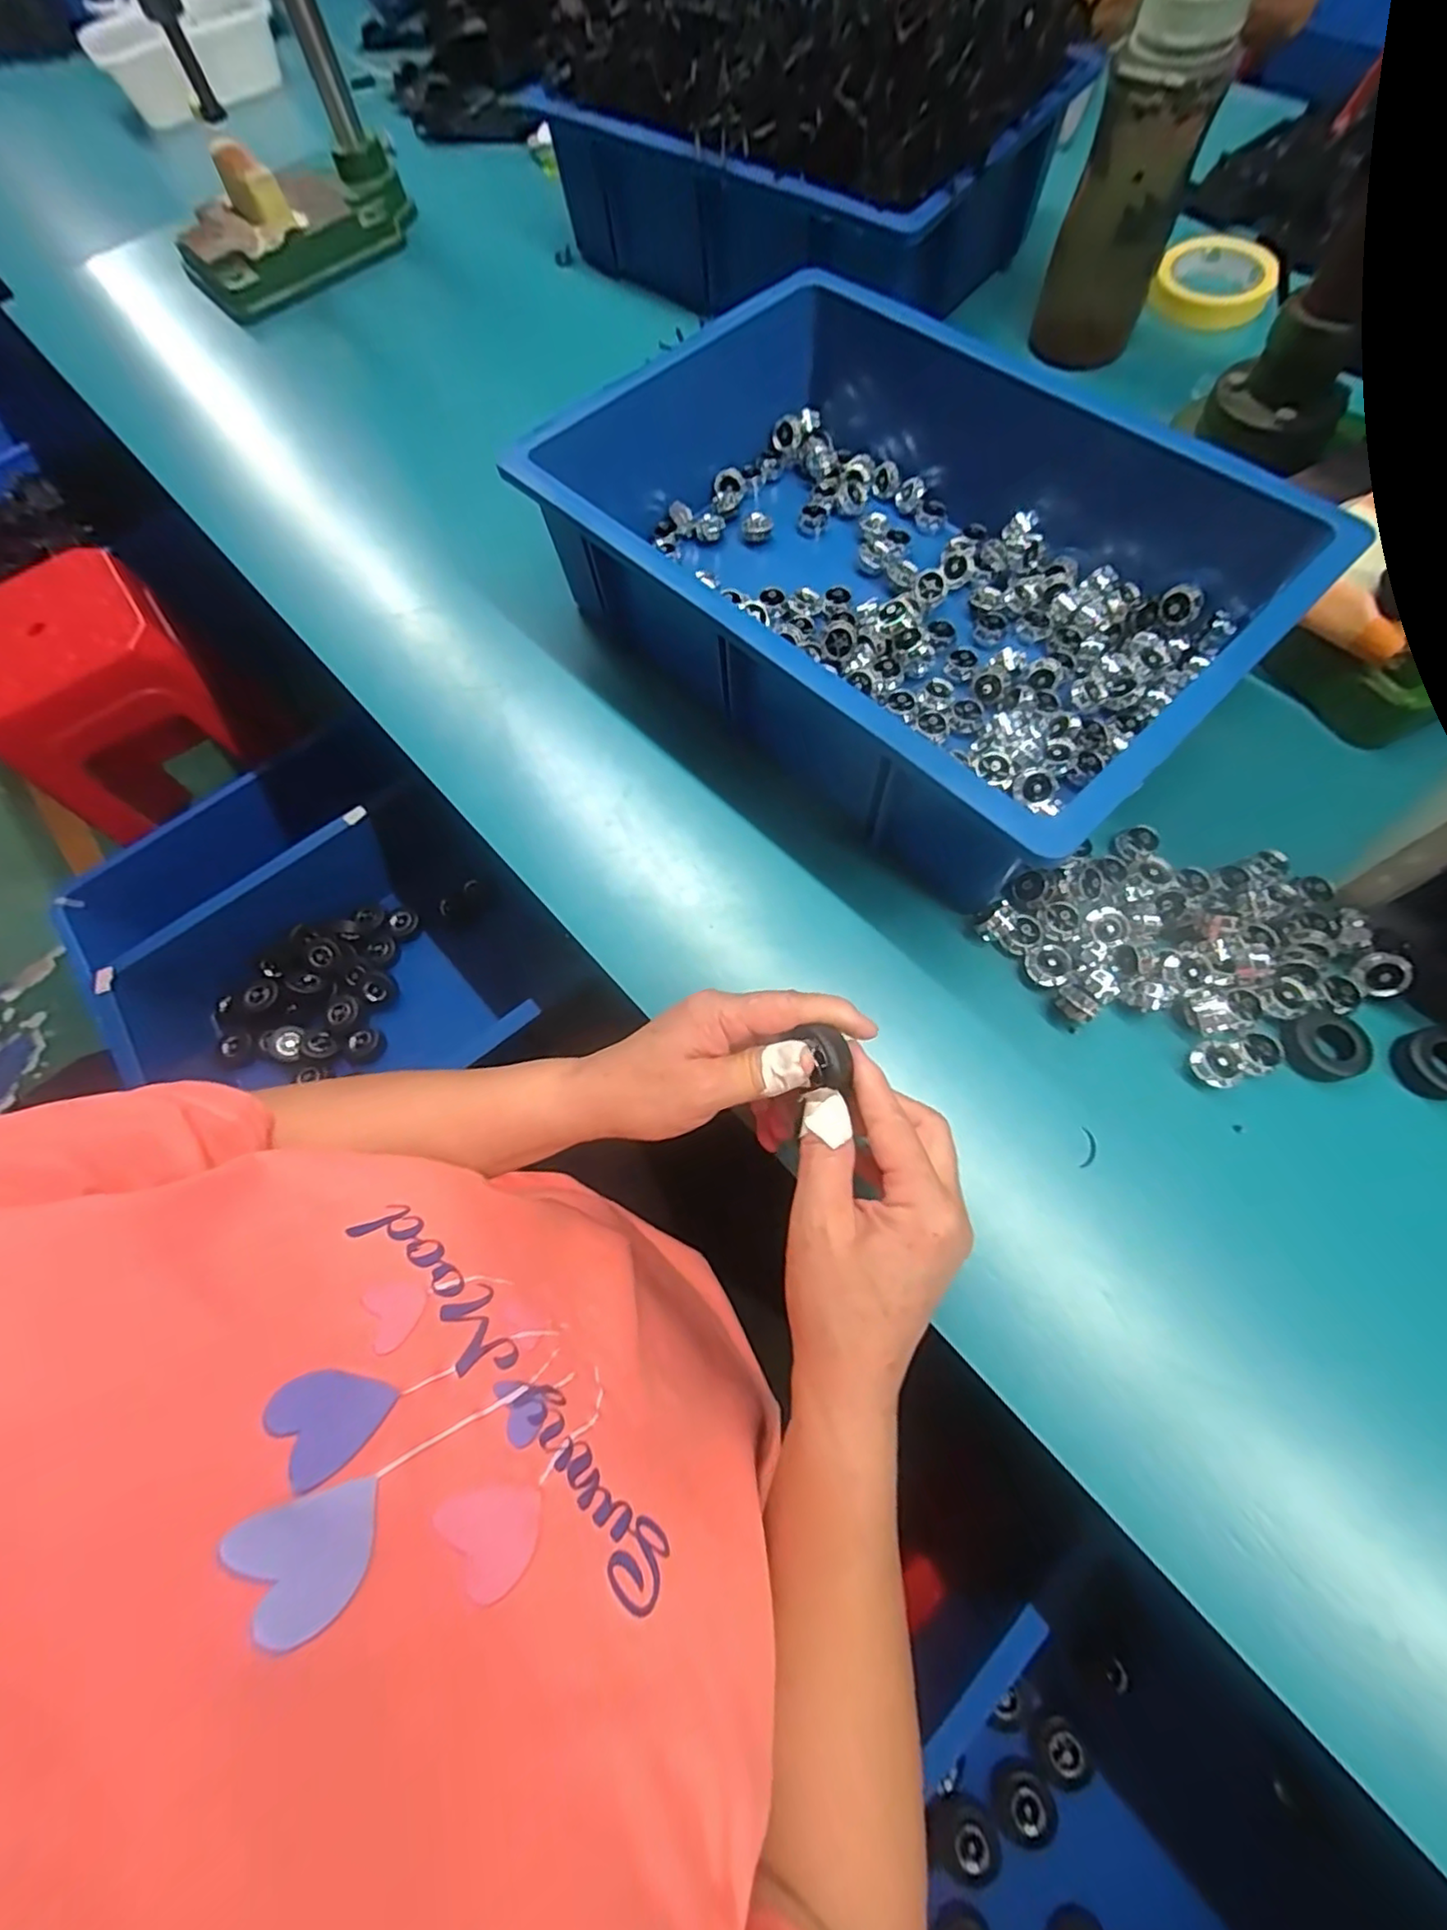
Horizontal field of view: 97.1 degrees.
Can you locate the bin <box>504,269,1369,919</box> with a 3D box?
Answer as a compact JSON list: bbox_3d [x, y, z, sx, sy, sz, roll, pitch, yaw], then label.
[{"bbox_3d":[0.123,-0.286,0.449,0.346,0.128,0.453,-43,72,-11],"label":"bin"}]

